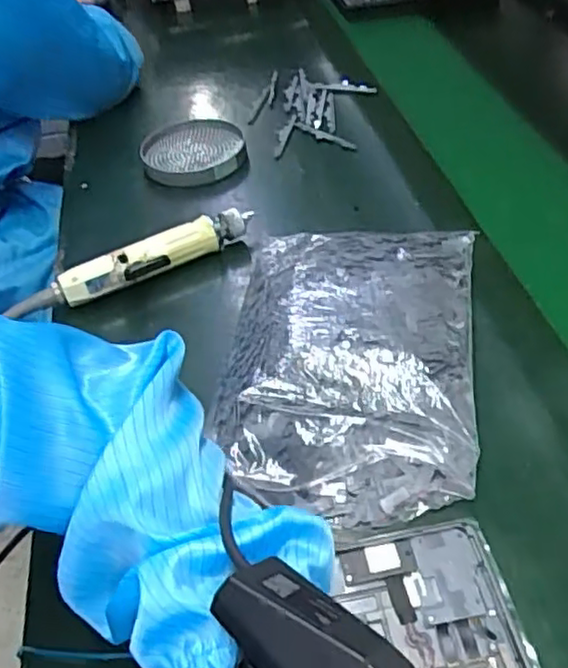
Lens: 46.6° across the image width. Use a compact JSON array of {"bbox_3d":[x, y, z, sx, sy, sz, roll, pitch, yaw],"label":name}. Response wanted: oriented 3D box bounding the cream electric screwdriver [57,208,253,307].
[{"bbox_3d":[-0.109,-0.069,0.579,0.174,0.031,0.032,-20,47,-16],"label":"cream electric screwdriver"}]

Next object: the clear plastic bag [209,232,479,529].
[{"bbox_3d":[0.050,0.004,0.488,0.175,0.029,0.269,5,45,8],"label":"clear plastic bag"}]

